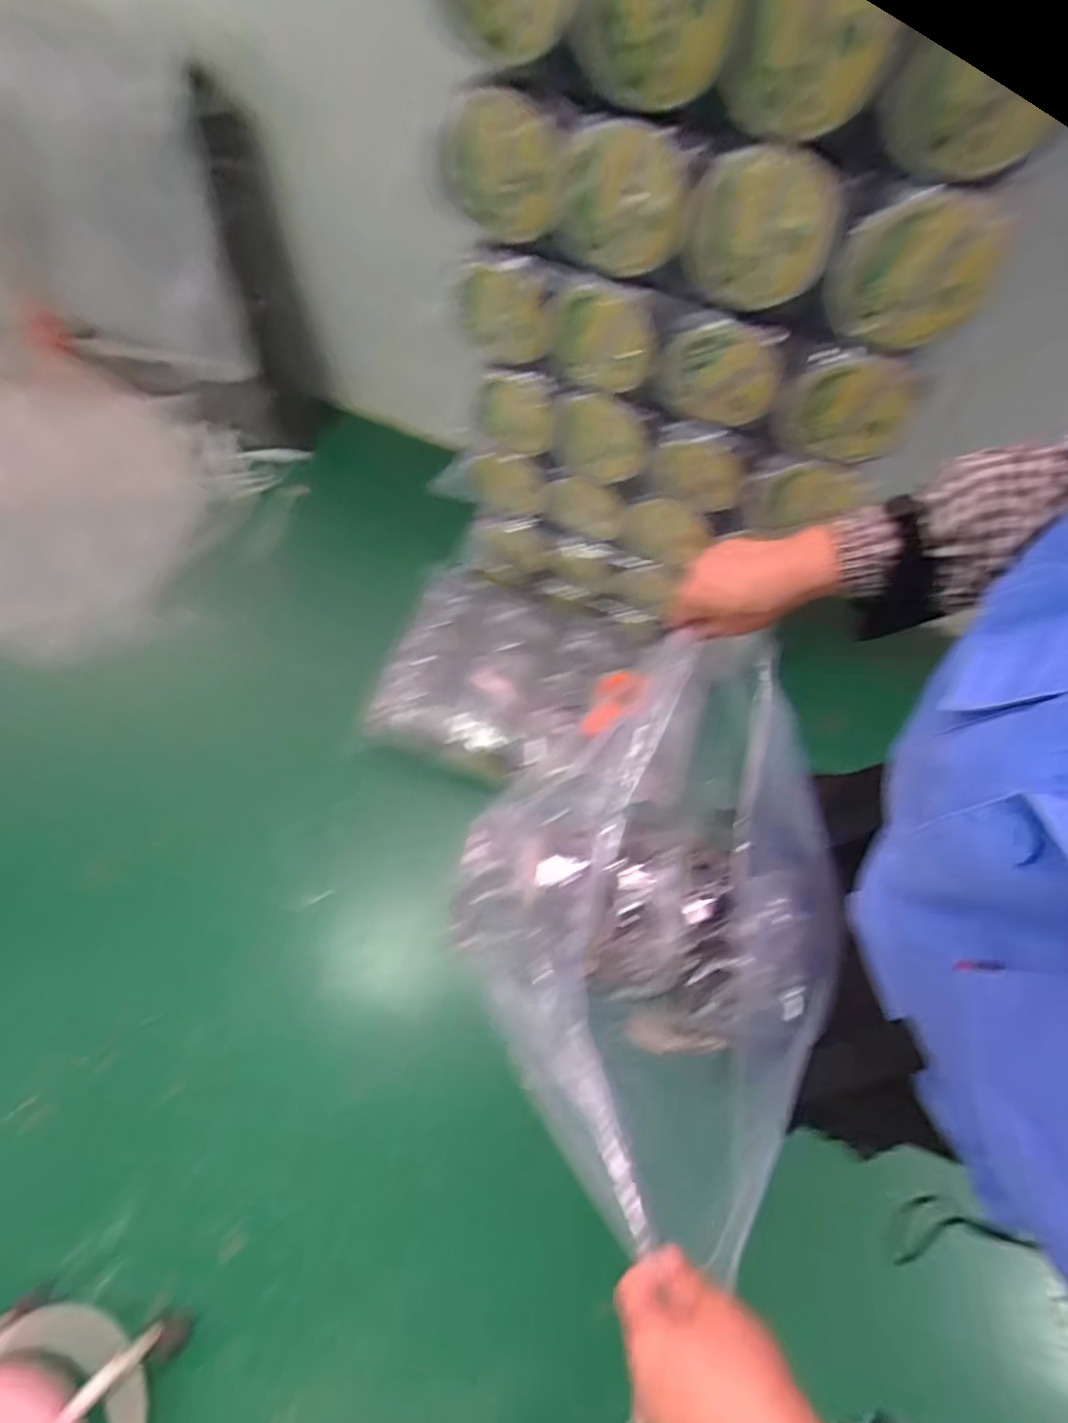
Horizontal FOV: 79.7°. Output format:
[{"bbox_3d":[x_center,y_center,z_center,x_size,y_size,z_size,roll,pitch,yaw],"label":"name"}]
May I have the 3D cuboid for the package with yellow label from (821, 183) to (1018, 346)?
[{"bbox_3d":[0.416,-0.477,0.702,0.163,0.147,0.044,11,66,6],"label":"package with yellow label"}]

